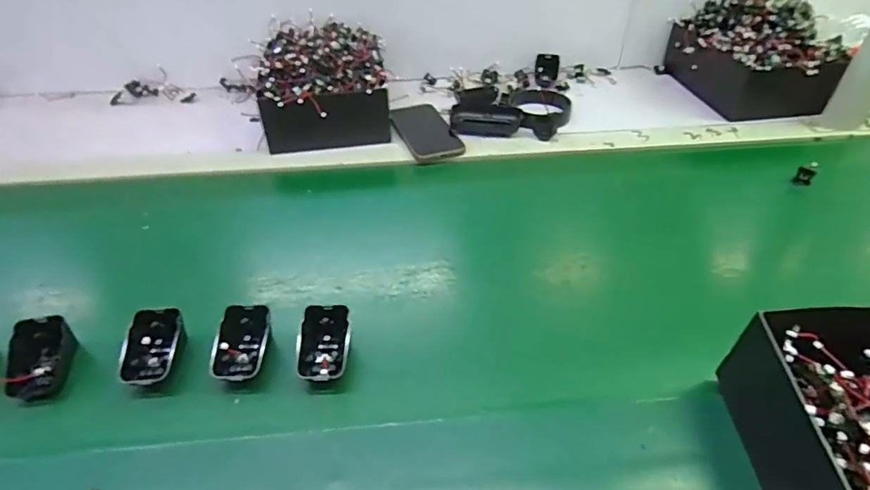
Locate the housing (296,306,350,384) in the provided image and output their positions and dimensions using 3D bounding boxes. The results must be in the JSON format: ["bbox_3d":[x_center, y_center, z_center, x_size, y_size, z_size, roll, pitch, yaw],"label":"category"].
[{"bbox_3d":[-0.098,0.089,0.454,0.043,0.027,0.068,-4,71,6],"label":"housing"}]

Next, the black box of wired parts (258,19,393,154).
[{"bbox_3d":[-0.164,-0.238,0.759,0.175,0.099,0.231,-6,42,-6],"label":"black box of wired parts"}]

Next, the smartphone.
[{"bbox_3d":[-0.011,-0.170,0.746,0.078,0.013,0.128,-15,44,-16],"label":"smartphone"}]

